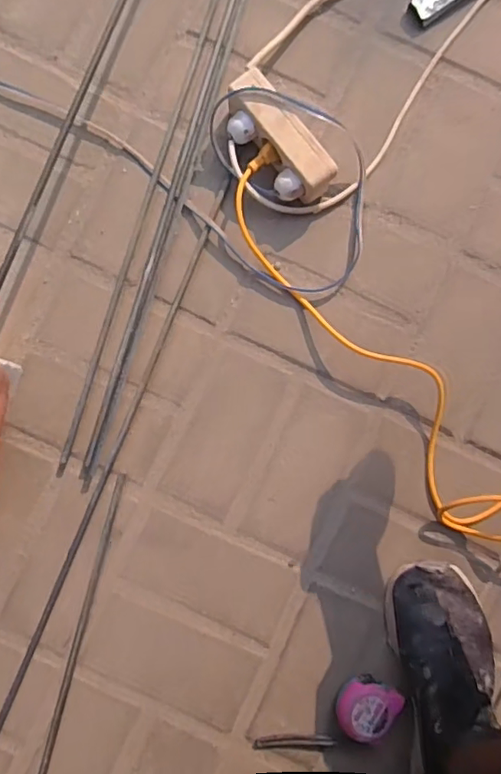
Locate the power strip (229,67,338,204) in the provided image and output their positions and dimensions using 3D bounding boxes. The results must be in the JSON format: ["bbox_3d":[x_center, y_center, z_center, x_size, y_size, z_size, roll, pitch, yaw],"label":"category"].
[{"bbox_3d":[0.036,-0.288,0.654,0.051,0.060,0.155,-37,88,-3],"label":"power strip"}]

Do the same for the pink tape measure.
[{"bbox_3d":[0.132,0.362,0.635,0.056,0.029,0.068,45,87,1],"label":"pink tape measure"}]

